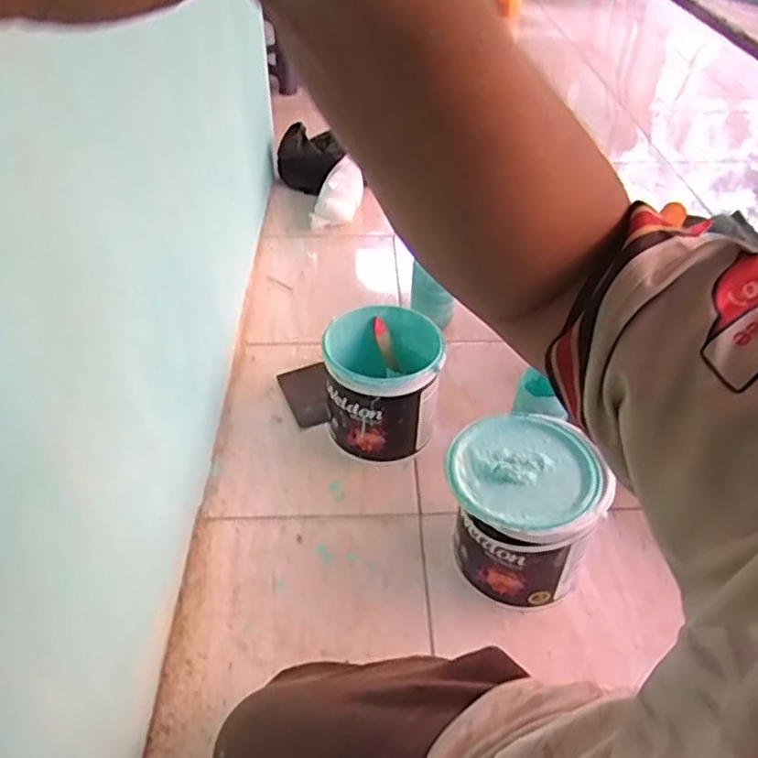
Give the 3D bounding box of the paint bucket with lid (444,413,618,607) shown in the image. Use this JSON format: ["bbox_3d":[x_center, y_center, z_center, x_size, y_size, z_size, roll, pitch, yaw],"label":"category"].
[{"bbox_3d":[0.156,0.172,0.800,0.152,0.181,0.143,1,42,-1],"label":"paint bucket with lid"}]

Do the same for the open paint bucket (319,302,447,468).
[{"bbox_3d":[0.001,0.024,0.973,0.160,0.163,0.146,1,42,-1],"label":"open paint bucket"}]

